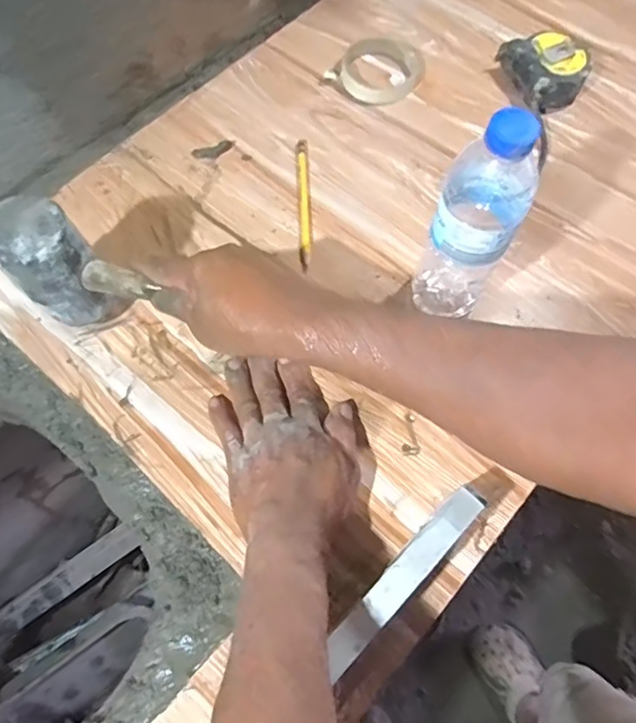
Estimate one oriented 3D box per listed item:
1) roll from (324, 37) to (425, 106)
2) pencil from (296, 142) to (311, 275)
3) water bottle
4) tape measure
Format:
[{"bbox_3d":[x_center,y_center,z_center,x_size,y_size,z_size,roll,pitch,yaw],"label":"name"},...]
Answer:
[{"bbox_3d":[0.071,-0.337,0.657,0.092,0.015,0.097,0,67,-1],"label":"roll"},{"bbox_3d":[-0.014,-0.162,0.580,0.012,0.009,0.156,-1,67,-1],"label":"pencil"},{"bbox_3d":[0.121,-0.104,0.453,0.060,0.209,0.061,25,69,9],"label":"water bottle"},{"bbox_3d":[0.253,-0.328,0.644,0.075,0.050,0.097,-31,69,-14],"label":"tape measure"}]

